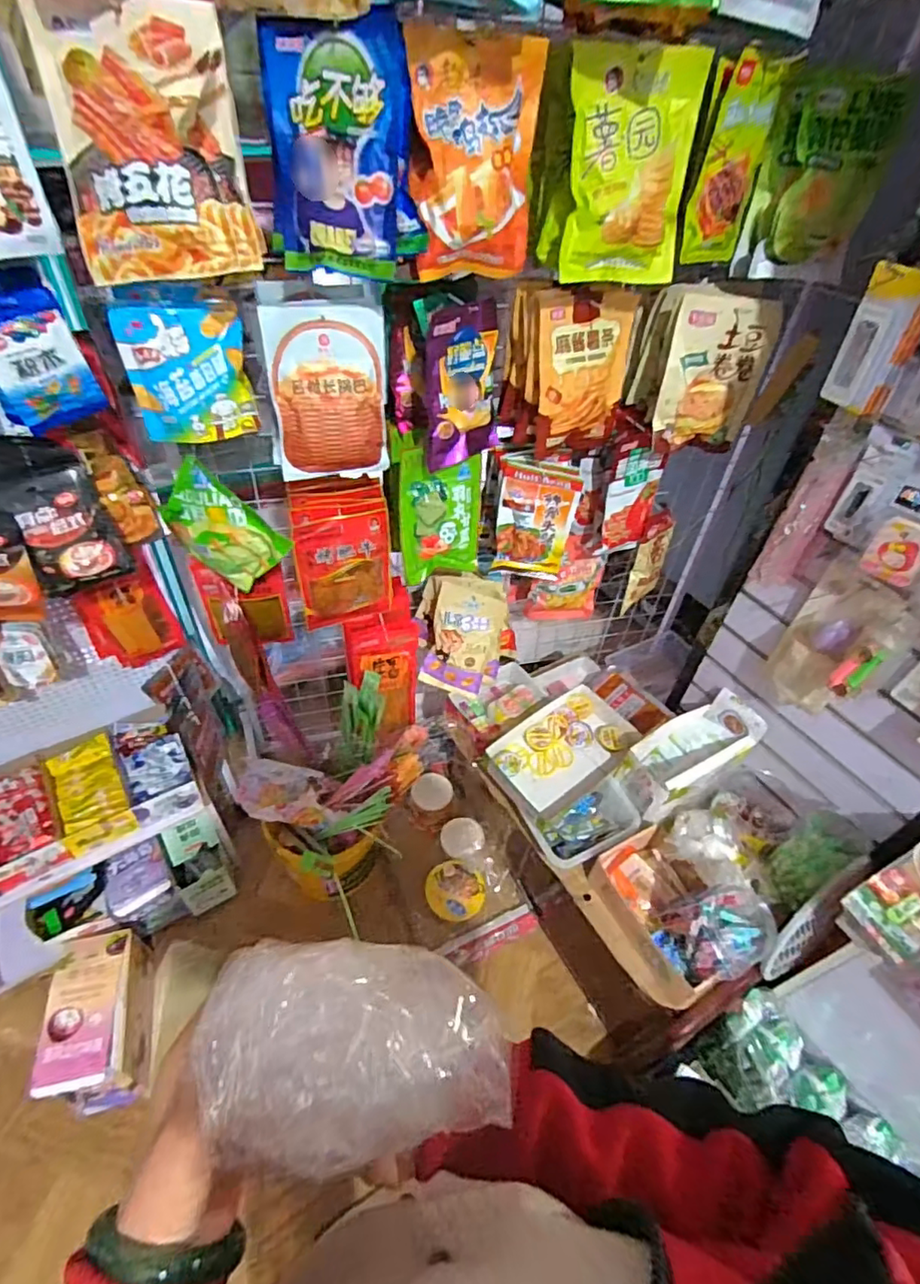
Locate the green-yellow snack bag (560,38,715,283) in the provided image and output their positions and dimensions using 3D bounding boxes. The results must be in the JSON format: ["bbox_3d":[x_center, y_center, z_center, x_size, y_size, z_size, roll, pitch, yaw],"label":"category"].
[{"bbox_3d":[0.218,-0.592,0.754,0.175,0.224,0.056,-12,48,-17],"label":"green-yellow snack bag"}]

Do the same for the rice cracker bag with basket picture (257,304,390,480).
[{"bbox_3d":[-0.184,-0.346,0.839,0.157,0.217,0.054,-10,47,-15],"label":"rice cracker bag with basket picture"}]

